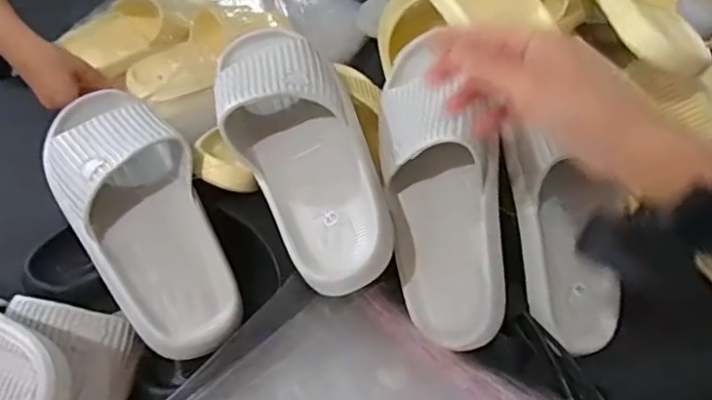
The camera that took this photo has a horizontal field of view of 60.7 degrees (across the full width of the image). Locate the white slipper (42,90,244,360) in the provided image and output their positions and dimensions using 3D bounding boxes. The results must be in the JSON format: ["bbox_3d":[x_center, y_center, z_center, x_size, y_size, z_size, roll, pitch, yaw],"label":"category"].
[{"bbox_3d":[-0.190,0.005,0.529,0.106,0.067,0.278,-23,67,-25],"label":"white slipper"}]

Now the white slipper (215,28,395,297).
[{"bbox_3d":[-0.051,-0.053,0.538,0.116,0.071,0.287,-17,65,-20],"label":"white slipper"}]

